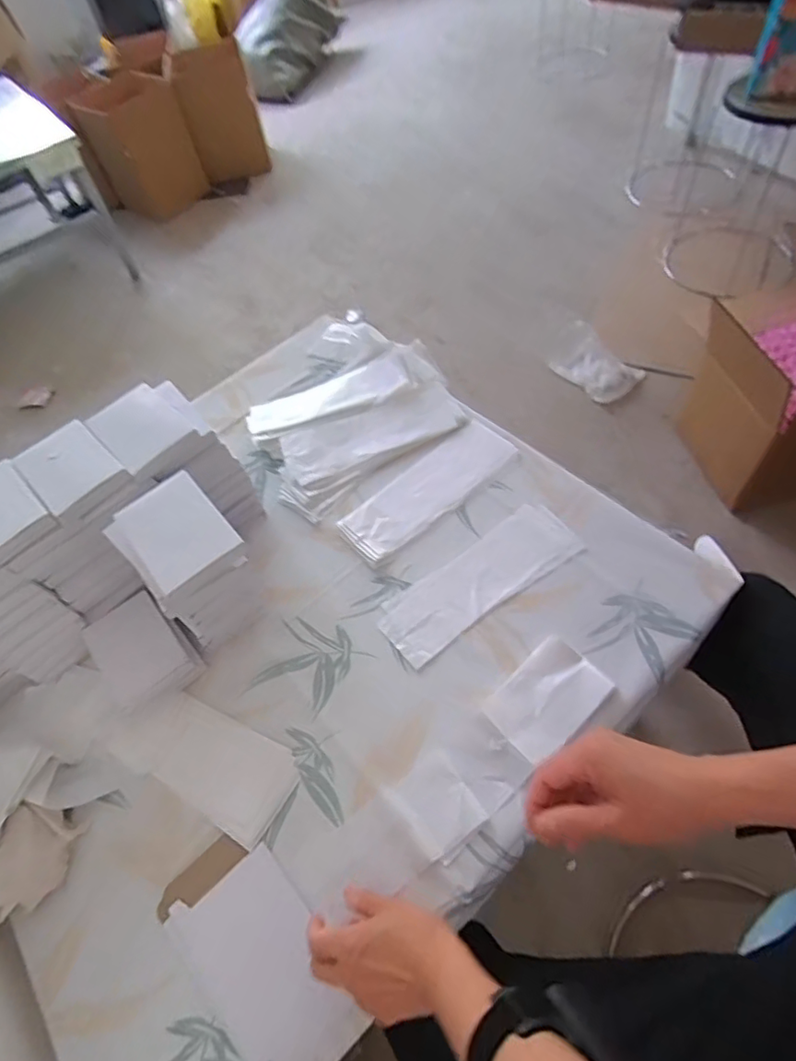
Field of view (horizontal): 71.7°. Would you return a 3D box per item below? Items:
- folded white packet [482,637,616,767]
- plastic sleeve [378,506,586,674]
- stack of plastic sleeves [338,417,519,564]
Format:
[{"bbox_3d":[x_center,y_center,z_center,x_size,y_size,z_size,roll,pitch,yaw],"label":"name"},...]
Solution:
[{"bbox_3d":[0.157,0.175,0.577,0.119,0.015,0.082,-41,61,-16],"label":"folded white packet"},{"bbox_3d":[0.098,0.060,0.670,0.255,0.006,0.089,-33,59,-13],"label":"plastic sleeve"},{"bbox_3d":[0.041,-0.059,0.734,0.253,0.014,0.090,-40,60,-16],"label":"stack of plastic sleeves"}]

